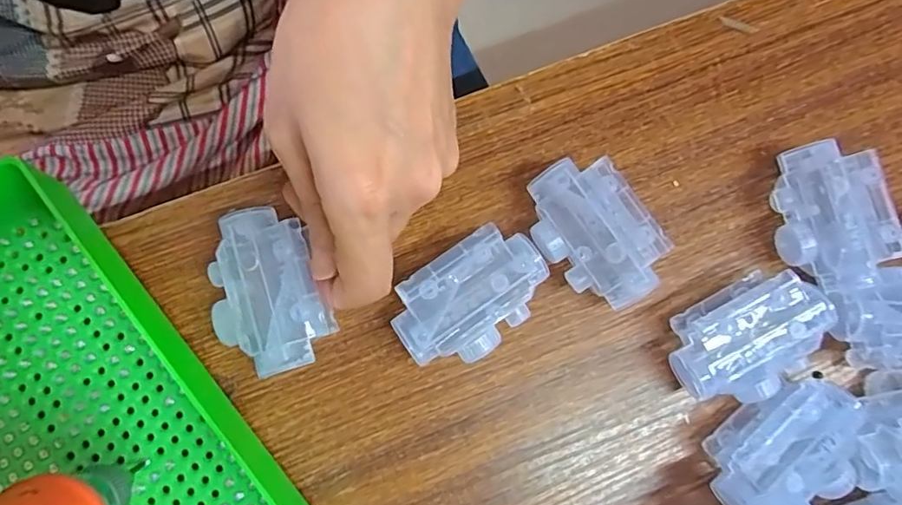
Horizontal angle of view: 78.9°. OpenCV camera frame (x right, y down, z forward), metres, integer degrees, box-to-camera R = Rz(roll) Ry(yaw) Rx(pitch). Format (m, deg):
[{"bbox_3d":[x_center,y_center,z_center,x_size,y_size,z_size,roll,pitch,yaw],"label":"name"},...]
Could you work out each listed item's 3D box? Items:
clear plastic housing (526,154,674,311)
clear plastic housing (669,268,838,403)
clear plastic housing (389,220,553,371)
[{"bbox_3d":[0.063,-0.008,0.249,0.044,0.027,0.068,-34,84,-8],"label":"clear plastic housing"},{"bbox_3d":[0.132,0.039,0.245,0.062,0.031,0.046,-27,83,-7],"label":"clear plastic housing"},{"bbox_3d":[0.009,0.021,0.243,0.067,0.032,0.043,-34,84,-8],"label":"clear plastic housing"}]

